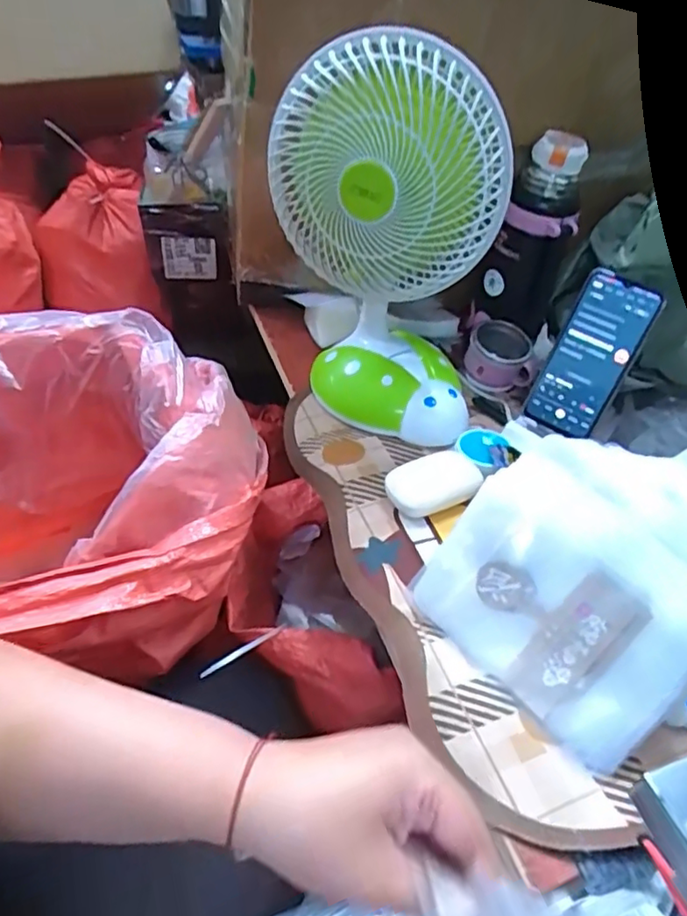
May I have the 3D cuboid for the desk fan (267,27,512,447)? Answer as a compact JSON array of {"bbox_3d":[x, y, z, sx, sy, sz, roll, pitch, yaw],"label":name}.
[{"bbox_3d":[0.044,-0.188,0.591,0.211,0.335,0.123,27,46,21],"label":"desk fan"}]

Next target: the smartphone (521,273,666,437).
[{"bbox_3d":[0.247,-0.099,0.619,0.073,0.160,0.013,30,24,21],"label":"smartphone"}]

